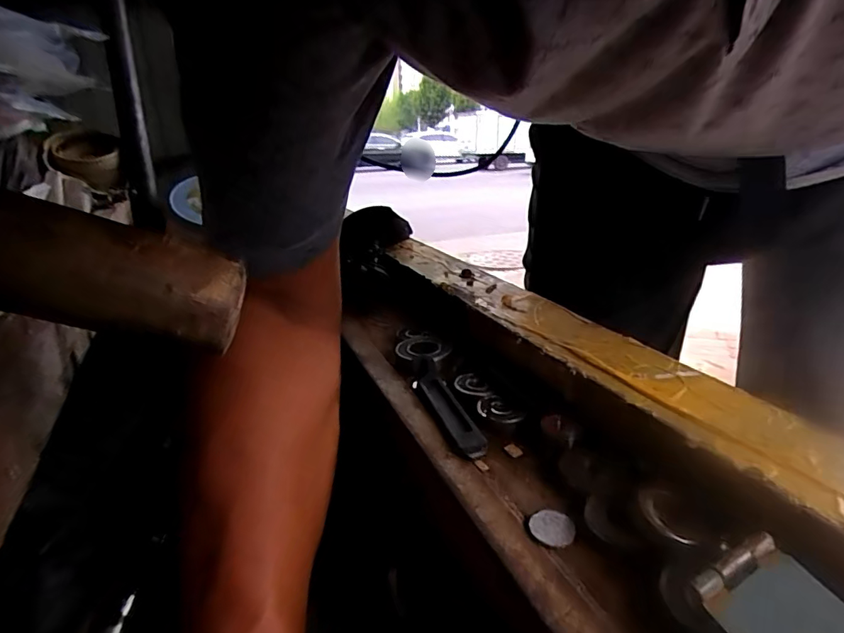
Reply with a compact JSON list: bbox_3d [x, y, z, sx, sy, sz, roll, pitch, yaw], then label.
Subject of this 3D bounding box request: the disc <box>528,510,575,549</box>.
[{"bbox_3d":[0.053,0.086,0.204,0.018,0.004,0.016,9,22,30],"label":"disc"}]

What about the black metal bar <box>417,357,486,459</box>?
[{"bbox_3d":[0.015,0.051,0.292,0.014,0.008,0.093,-16,24,-12],"label":"black metal bar"}]

